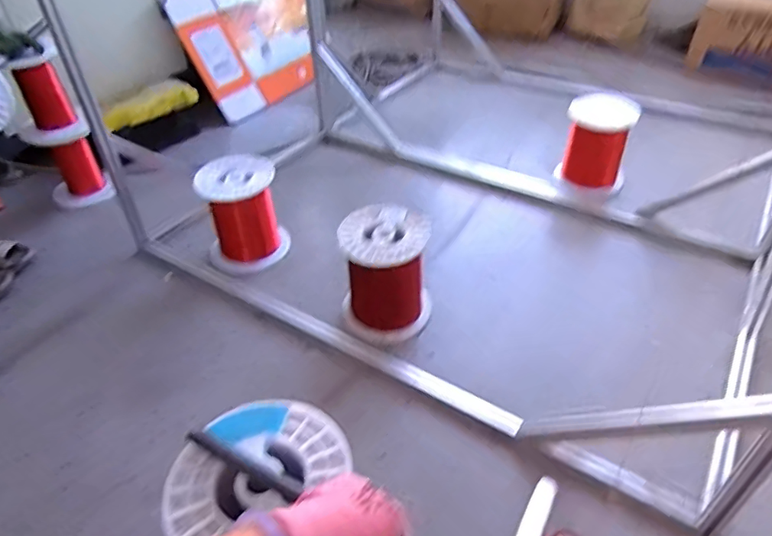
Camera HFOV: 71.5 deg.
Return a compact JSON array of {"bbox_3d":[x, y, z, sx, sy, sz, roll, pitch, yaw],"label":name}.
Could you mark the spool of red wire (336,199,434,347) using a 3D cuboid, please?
[{"bbox_3d":[0.002,0.022,1.245,0.197,0.258,0.215,0,42,0],"label":"spool of red wire"}]

